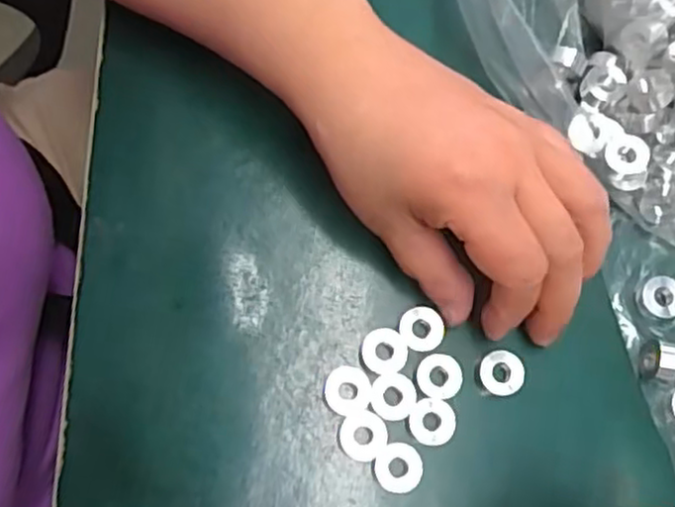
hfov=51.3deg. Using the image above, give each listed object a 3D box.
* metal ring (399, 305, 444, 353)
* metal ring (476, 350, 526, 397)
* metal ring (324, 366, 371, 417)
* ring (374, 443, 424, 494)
[{"bbox_3d":[0.034,0.031,0.284,0.016,0.004,0.018,-41,82,-13],"label":"metal ring"},{"bbox_3d":[0.066,0.048,0.284,0.019,0.006,0.018,1,75,-4],"label":"metal ring"},{"bbox_3d":[0.004,0.055,0.279,0.017,0.008,0.018,10,75,-1],"label":"metal ring"},{"bbox_3d":[0.024,0.083,0.272,0.018,0.005,0.018,1,75,-4],"label":"ring"}]

